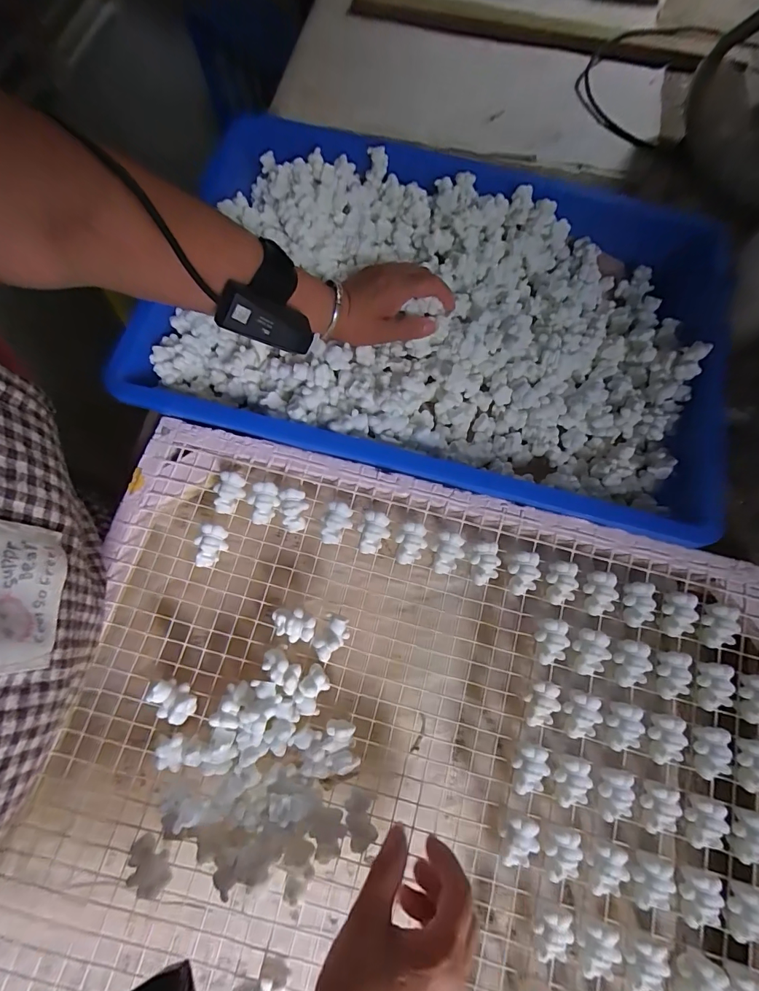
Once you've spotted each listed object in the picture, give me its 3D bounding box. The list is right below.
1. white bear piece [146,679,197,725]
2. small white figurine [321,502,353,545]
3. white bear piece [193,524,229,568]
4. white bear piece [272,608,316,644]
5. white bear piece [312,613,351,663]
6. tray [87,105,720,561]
[{"bbox_3d":[-0.157,0.157,0.322,0.030,0.023,0.025,18,74,5],"label":"white bear piece"},{"bbox_3d":[-0.036,0.024,0.358,0.025,0.020,0.032,1,73,0],"label":"small white figurine"},{"bbox_3d":[-0.142,0.044,0.357,0.022,0.026,0.036,25,74,7],"label":"white bear piece"},{"bbox_3d":[-0.069,0.106,0.341,0.034,0.016,0.025,-2,73,-1],"label":"white bear piece"},{"bbox_3d":[-0.039,0.114,0.338,0.023,0.015,0.037,28,75,8],"label":"white bear piece"},{"bbox_3d":[0.063,-0.185,0.438,0.580,0.080,0.363,14,73,4],"label":"tray"}]

